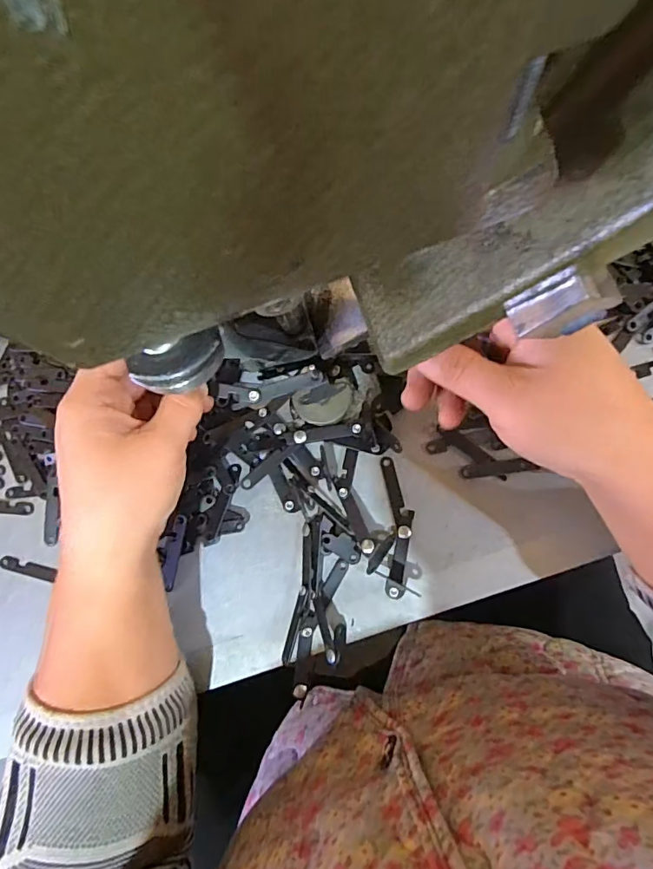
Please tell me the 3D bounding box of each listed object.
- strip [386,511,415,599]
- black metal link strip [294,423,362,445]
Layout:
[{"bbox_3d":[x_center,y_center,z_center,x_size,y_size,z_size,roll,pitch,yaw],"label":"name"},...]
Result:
[{"bbox_3d":[0.047,0.075,0.309,0.010,0.005,0.055,9,83,6],"label":"strip"},{"bbox_3d":[0.001,-0.001,0.320,0.043,0.007,0.008,-11,82,3],"label":"black metal link strip"}]

